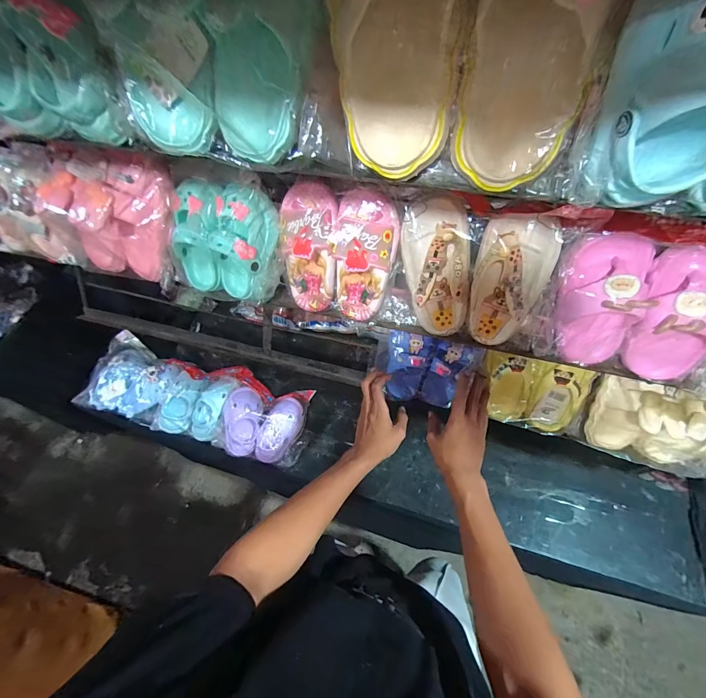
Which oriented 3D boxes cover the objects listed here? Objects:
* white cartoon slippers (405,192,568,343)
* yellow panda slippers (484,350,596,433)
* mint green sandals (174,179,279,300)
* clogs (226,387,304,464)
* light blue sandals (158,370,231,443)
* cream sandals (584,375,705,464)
[{"bbox_3d":[0.151,-0.103,0.431,0.184,0.174,0.060,19,40,13],"label":"white cartoon slippers"},{"bbox_3d":[0.332,0.082,0.604,0.182,0.142,0.055,11,26,11],"label":"yellow panda slippers"},{"bbox_3d":[-0.201,-0.163,0.485,0.165,0.160,0.075,17,34,19],"label":"mint green sandals"},{"bbox_3d":[-0.226,0.188,0.798,0.182,0.081,0.153,7,62,8],"label":"clogs"},{"bbox_3d":[-0.404,0.147,0.832,0.160,0.062,0.145,8,62,8],"label":"light blue sandals"},{"bbox_3d":[0.503,0.123,0.535,0.174,0.132,0.080,21,64,14],"label":"cream sandals"}]

